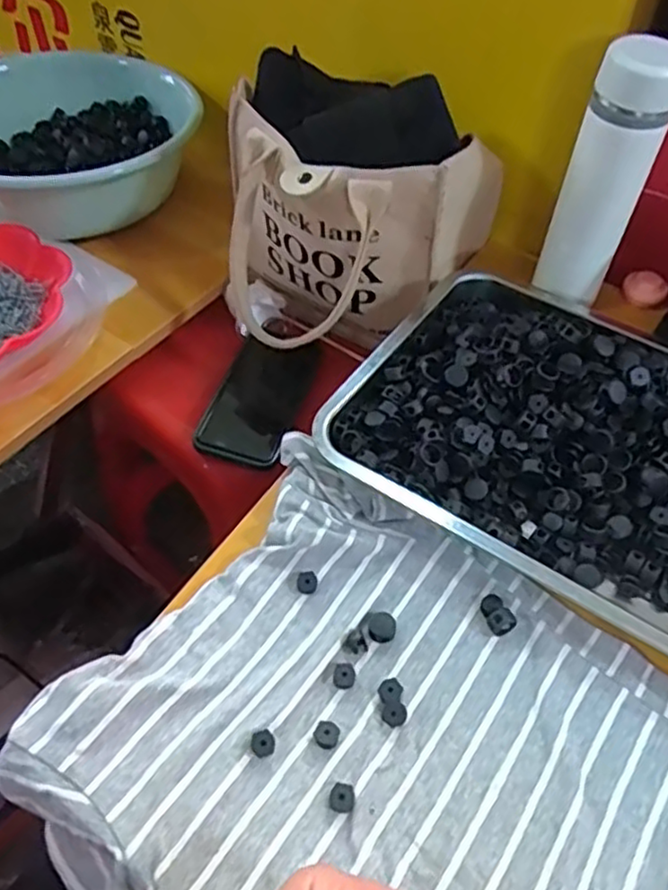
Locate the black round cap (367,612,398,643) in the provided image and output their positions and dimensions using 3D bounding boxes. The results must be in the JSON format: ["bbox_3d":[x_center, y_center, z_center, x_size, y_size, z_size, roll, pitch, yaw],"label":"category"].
[{"bbox_3d":[0.030,0.113,0.425,0.018,0.007,0.017,1,52,-1],"label":"black round cap"}]

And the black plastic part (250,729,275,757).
[{"bbox_3d":[-0.040,0.168,0.385,0.013,0.007,0.013,1,52,-1],"label":"black plastic part"}]

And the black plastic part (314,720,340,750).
[{"bbox_3d":[-0.004,0.165,0.389,0.014,0.008,0.014,1,52,-1],"label":"black plastic part"}]

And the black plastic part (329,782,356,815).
[{"bbox_3d":[0.005,0.190,0.368,0.014,0.008,0.014,1,52,-1],"label":"black plastic part"}]

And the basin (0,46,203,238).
[{"bbox_3d":[-0.304,-0.338,0.760,0.269,0.099,0.269,-1,54,2],"label":"basin"}]

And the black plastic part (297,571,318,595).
[{"bbox_3d":[-0.018,0.088,0.446,0.013,0.008,0.015,-6,53,-7],"label":"black plastic part"}]

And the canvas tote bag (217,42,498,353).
[{"bbox_3d":[0.005,-0.187,0.616,0.226,0.214,0.198,20,54,13],"label":"canvas tote bag"}]

